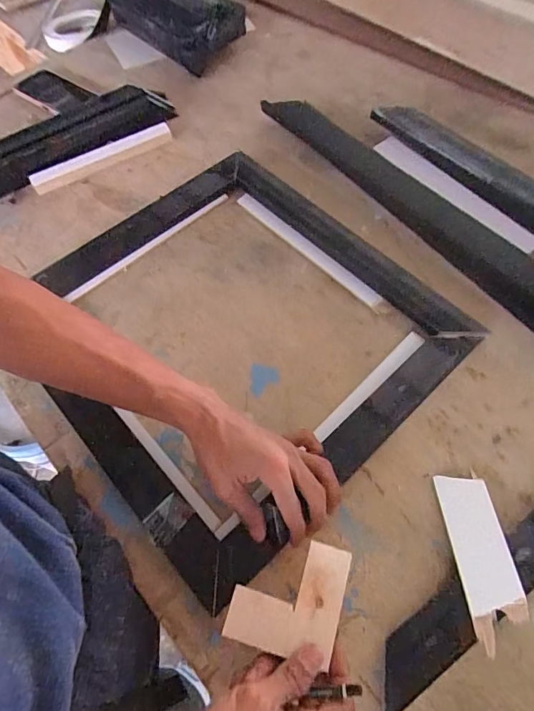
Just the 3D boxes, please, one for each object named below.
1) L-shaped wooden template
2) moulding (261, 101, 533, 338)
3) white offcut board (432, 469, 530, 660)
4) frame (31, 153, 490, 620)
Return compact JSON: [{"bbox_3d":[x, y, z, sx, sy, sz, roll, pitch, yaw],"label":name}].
[{"bbox_3d":[0.019,0.203,0.363,0.089,0.004,0.089,15,67,9],"label":"L-shaped wooden template"},{"bbox_3d":[0.227,-0.161,0.551,0.046,0.055,0.649,-39,68,-16],"label":"moulding"},{"bbox_3d":[0.202,0.187,0.403,0.048,0.008,0.145,-15,55,15],"label":"white offcut board"},{"bbox_3d":[-0.045,-0.028,0.517,0.420,0.034,0.479,-41,70,-15],"label":"frame"}]

